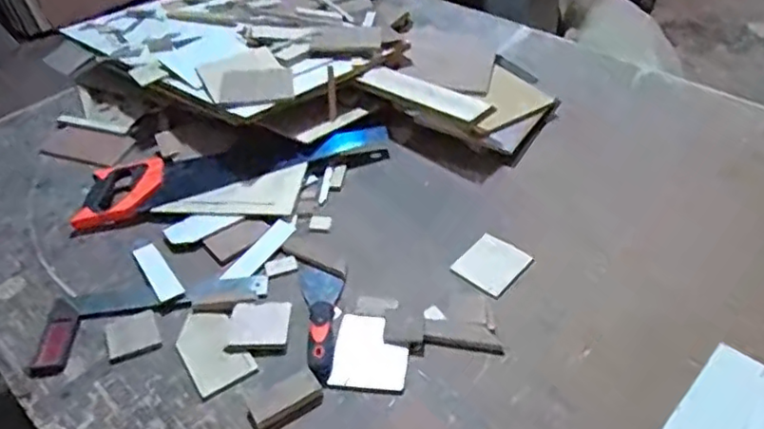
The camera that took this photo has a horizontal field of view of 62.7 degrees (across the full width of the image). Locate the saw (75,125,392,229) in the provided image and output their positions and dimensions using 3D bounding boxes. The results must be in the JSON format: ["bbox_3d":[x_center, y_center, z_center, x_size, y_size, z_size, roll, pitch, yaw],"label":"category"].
[{"bbox_3d":[-0.253,-0.082,1.090,0.540,0.047,0.128,-14,45,-9],"label":"saw"}]

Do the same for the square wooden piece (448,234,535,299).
[{"bbox_3d":[0.160,0.073,0.909,0.084,0.004,0.095,35,59,25],"label":"square wooden piece"}]

